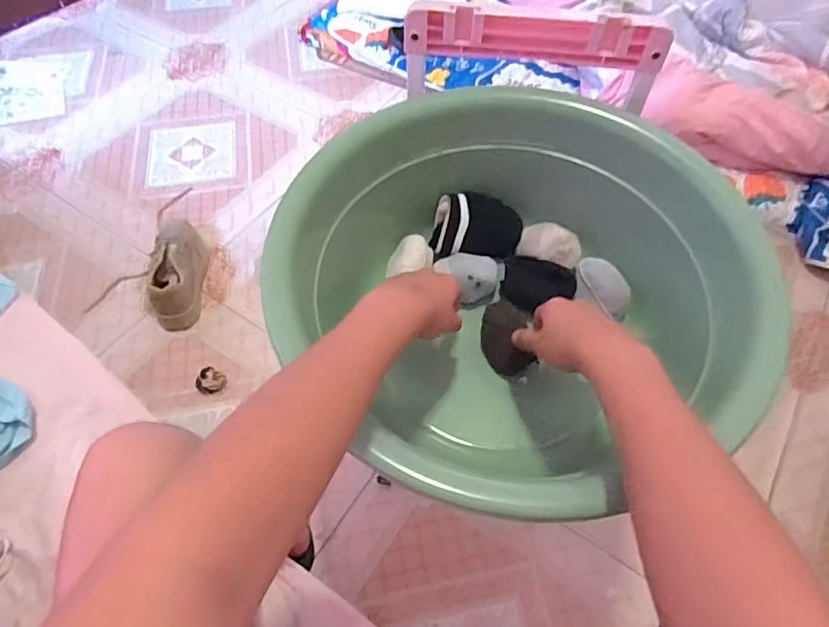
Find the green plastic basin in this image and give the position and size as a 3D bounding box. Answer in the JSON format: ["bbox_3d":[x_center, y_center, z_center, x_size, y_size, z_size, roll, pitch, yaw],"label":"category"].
[{"bbox_3d":[0.124,-0.008,0.549,0.471,0.199,0.393,-35,64,-21],"label":"green plastic basin"}]

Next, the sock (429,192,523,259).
[{"bbox_3d":[0.078,-0.103,0.654,0.113,0.063,0.068,0,57,-1],"label":"sock"}]

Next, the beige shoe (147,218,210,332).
[{"bbox_3d":[-0.500,-0.082,1.126,0.087,0.090,0.235,-6,58,-5],"label":"beige shoe"}]

